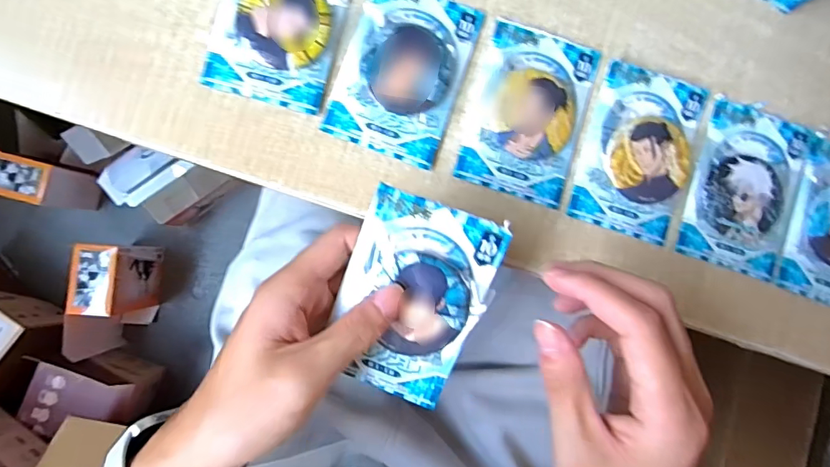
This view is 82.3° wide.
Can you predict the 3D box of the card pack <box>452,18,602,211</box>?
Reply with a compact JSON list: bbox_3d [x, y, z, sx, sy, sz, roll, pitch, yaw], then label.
[{"bbox_3d":[0.071,-0.075,0.291,0.070,0.009,0.103,16,87,-6],"label":"card pack"}]

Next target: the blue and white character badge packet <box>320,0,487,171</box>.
[{"bbox_3d":[-0.005,-0.099,0.284,0.070,0.008,0.103,19,86,-6],"label":"blue and white character badge packet"}]

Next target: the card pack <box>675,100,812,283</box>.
[{"bbox_3d":[0.214,-0.028,0.306,0.070,0.009,0.102,16,87,-6],"label":"card pack"}]

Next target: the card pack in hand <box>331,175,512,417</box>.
[{"bbox_3d":[-0.002,0.035,0.240,0.070,0.011,0.103,19,99,4],"label":"card pack in hand"}]

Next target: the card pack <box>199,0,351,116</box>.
[{"bbox_3d":[-0.078,-0.129,0.277,0.071,0.011,0.104,14,87,-6],"label":"card pack"}]

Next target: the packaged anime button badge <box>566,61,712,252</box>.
[{"bbox_3d":[0.141,-0.051,0.298,0.071,0.009,0.102,17,87,-6],"label":"packaged anime button badge"}]

